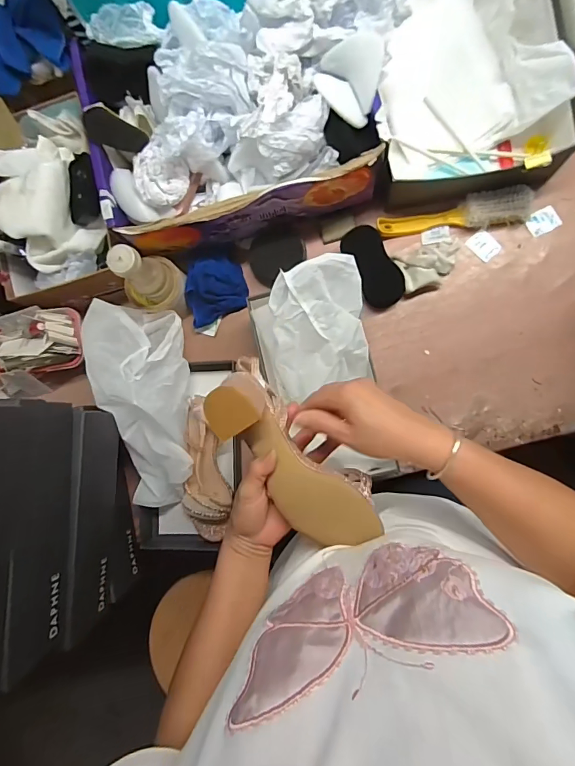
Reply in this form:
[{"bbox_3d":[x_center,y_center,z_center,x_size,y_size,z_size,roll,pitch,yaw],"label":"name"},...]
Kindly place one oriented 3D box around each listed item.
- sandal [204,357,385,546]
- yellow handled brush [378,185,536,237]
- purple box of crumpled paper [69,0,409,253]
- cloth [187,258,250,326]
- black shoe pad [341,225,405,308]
[{"bbox_3d":[0.004,0.076,0.434,0.083,0.081,0.222,-40,86,4],"label":"sandal"},{"bbox_3d":[0.259,-0.258,0.638,0.228,0.040,0.050,-8,87,7],"label":"yellow handled brush"},{"bbox_3d":[-0.065,-0.381,0.587,0.428,0.166,0.276,-12,86,7],"label":"purple box of crumpled paper"},{"bbox_3d":[-0.118,-0.149,0.677,0.097,0.051,0.092,-15,86,7],"label":"cloth"},{"bbox_3d":[0.137,-0.184,0.653,0.066,0.021,0.132,-24,100,18],"label":"black shoe pad"}]

